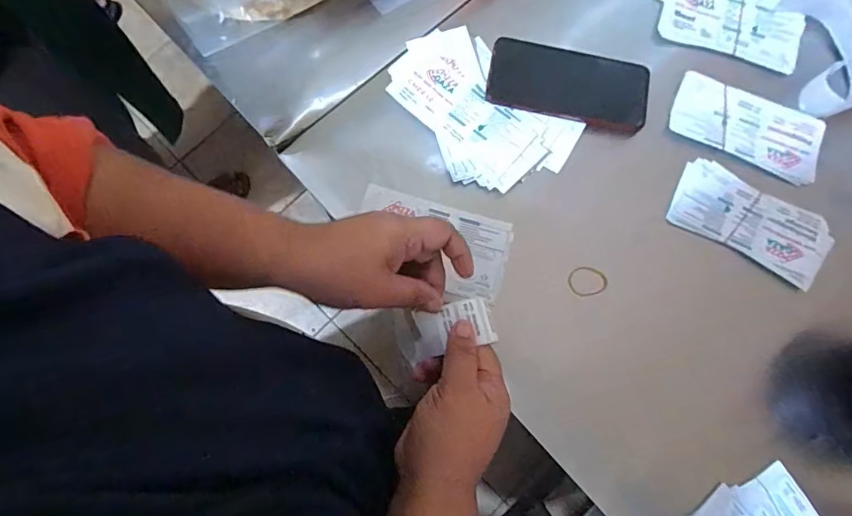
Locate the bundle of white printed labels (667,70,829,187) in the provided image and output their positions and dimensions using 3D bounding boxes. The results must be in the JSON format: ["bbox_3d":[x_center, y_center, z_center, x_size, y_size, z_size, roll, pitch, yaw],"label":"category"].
[{"bbox_3d":[0.336,-0.136,0.492,0.158,0.011,0.076,20,80,4],"label":"bundle of white printed labels"}]

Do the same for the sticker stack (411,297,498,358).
[{"bbox_3d":[0.021,0.051,0.352,0.055,0.005,0.033,-13,79,-2],"label":"sticker stack"}]

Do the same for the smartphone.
[{"bbox_3d":[0.150,-0.184,0.496,0.165,0.008,0.082,11,79,2],"label":"smartphone"}]

